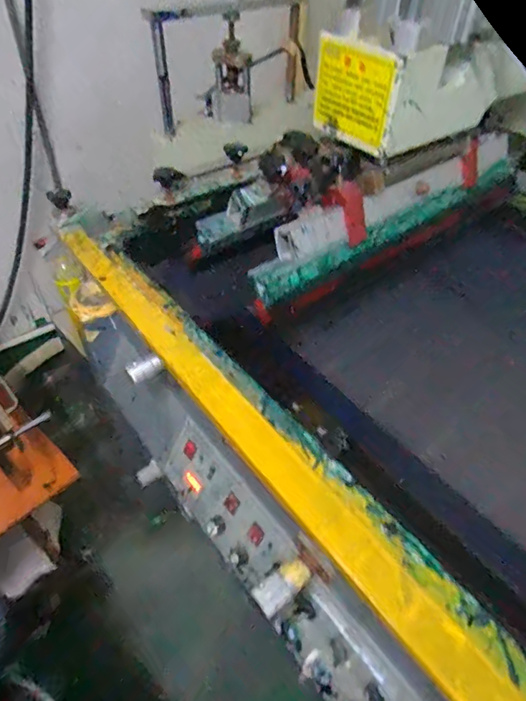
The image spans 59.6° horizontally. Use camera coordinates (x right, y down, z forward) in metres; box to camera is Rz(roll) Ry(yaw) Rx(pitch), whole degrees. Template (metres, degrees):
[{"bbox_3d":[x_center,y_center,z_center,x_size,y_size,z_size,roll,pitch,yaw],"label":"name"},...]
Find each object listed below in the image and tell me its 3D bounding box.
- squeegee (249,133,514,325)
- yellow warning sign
[{"bbox_3d":[0.211,-0.209,0.676,0.562,0.117,0.045,-29,54,-26],"label":"squeegee"},{"bbox_3d":[0.109,-0.309,0.558,0.013,0.106,0.123,-29,54,-26],"label":"yellow warning sign"}]

